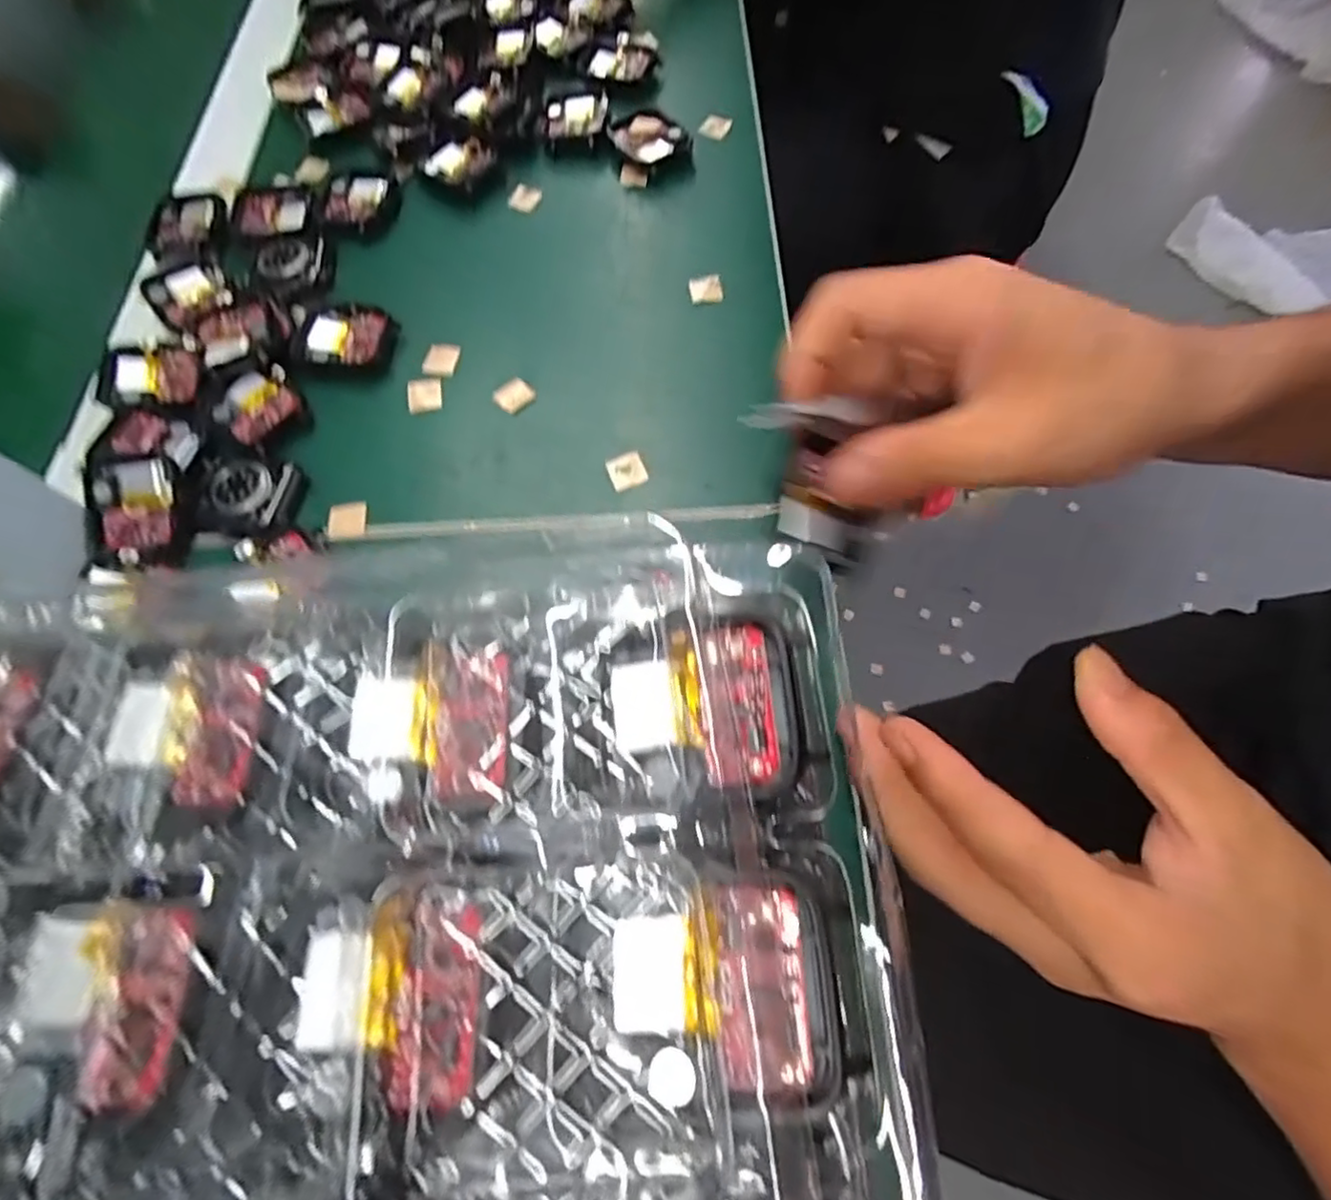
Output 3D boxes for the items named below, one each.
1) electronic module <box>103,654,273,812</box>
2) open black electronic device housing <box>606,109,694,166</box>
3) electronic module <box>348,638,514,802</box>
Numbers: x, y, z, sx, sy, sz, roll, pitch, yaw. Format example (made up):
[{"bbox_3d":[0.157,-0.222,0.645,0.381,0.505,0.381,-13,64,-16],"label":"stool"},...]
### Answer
[{"bbox_3d":[-0.102,0.027,0.136,0.028,0.004,0.031,-3,66,1],"label":"electronic module"},{"bbox_3d":[-0.009,-0.256,0.354,0.046,0.009,0.029,37,74,18],"label":"open black electronic device housing"},{"bbox_3d":[-0.049,0.026,0.134,0.032,0.004,0.033,-5,66,0],"label":"electronic module"}]

